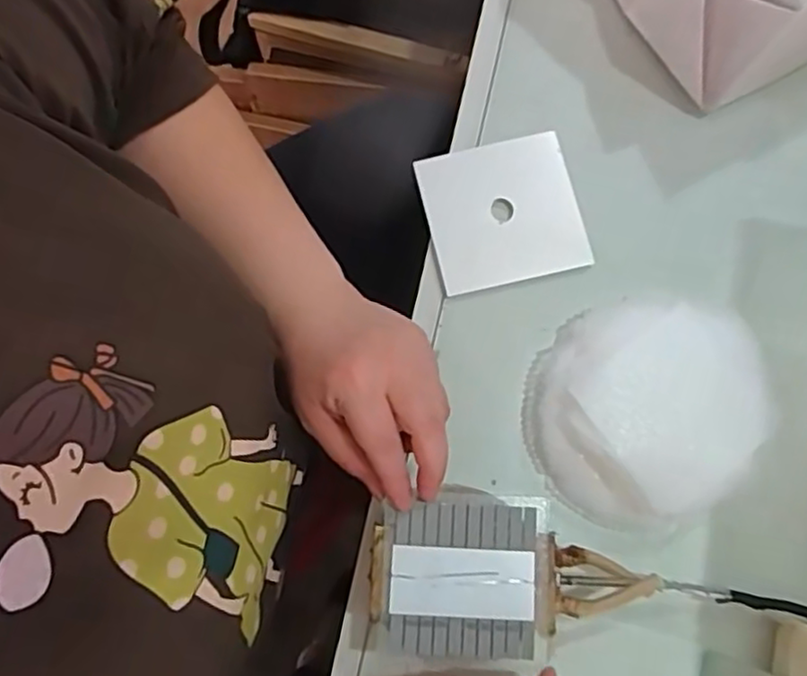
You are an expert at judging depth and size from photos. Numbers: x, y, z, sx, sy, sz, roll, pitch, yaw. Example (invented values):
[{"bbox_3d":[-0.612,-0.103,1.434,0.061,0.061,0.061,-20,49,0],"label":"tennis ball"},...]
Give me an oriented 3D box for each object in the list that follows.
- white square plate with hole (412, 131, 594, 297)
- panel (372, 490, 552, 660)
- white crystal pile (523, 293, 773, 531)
[{"bbox_3d":[0.065,-0.083,0.449,0.098,0.004,0.095,-12,79,-3],"label":"white square plate with hole"},{"bbox_3d":[0.032,0.129,0.370,0.090,0.008,0.084,3,79,0],"label":"panel"},{"bbox_3d":[0.142,0.043,0.409,0.125,0.041,0.135,0,79,0],"label":"white crystal pile"}]

